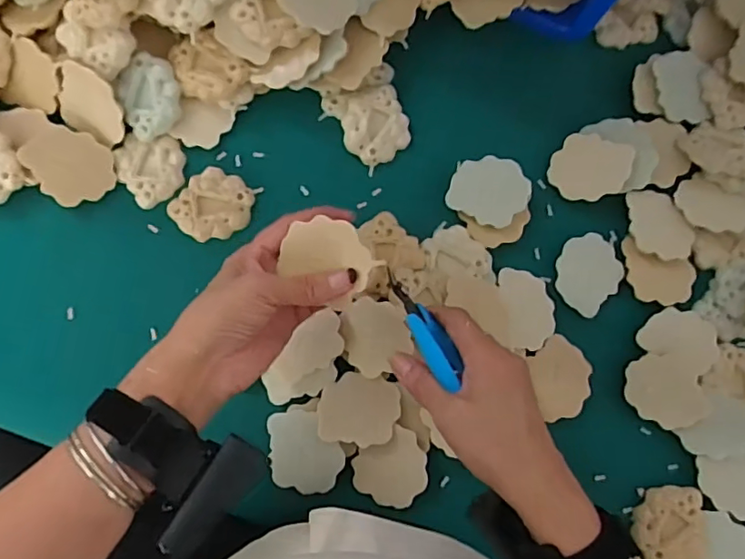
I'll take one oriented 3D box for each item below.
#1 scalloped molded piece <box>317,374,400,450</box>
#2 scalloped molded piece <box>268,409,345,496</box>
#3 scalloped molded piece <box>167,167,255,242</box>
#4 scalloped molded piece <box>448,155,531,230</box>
[{"bbox_3d":[-0.010,0.102,0.435,0.061,0.004,0.053,12,69,-4],"label":"scalloped molded piece"},{"bbox_3d":[-0.052,0.135,0.438,0.055,0.008,0.061,-4,85,-3],"label":"scalloped molded piece"},{"bbox_3d":[-0.132,-0.060,0.465,0.057,0.006,0.061,0,84,-3],"label":"scalloped molded piece"},{"bbox_3d":[0.099,-0.075,0.468,0.062,0.012,0.055,25,84,0],"label":"scalloped molded piece"}]

